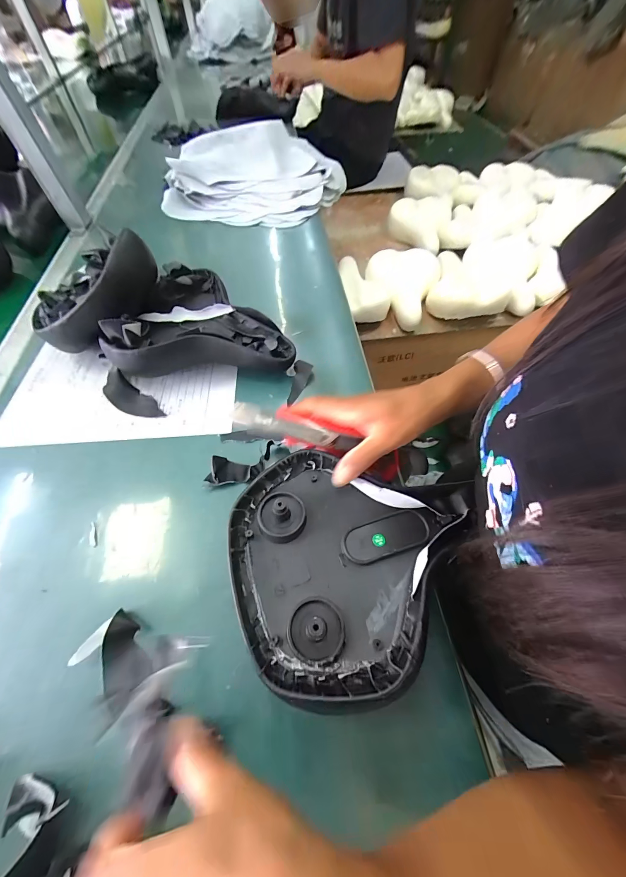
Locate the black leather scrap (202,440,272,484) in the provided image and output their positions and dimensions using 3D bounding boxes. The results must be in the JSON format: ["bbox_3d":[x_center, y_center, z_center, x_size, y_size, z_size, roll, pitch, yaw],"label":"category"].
[{"bbox_3d":[-0.077,0.029,0.332,0.076,0.026,0.030,-19,59,-10],"label":"black leather scrap"}]

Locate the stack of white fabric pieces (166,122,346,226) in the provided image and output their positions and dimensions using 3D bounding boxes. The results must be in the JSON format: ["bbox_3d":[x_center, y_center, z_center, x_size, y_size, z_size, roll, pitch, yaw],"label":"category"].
[{"bbox_3d":[-0.137,-0.621,0.706,0.389,0.082,0.347,13,59,10],"label":"stack of white fabric pieces"}]

